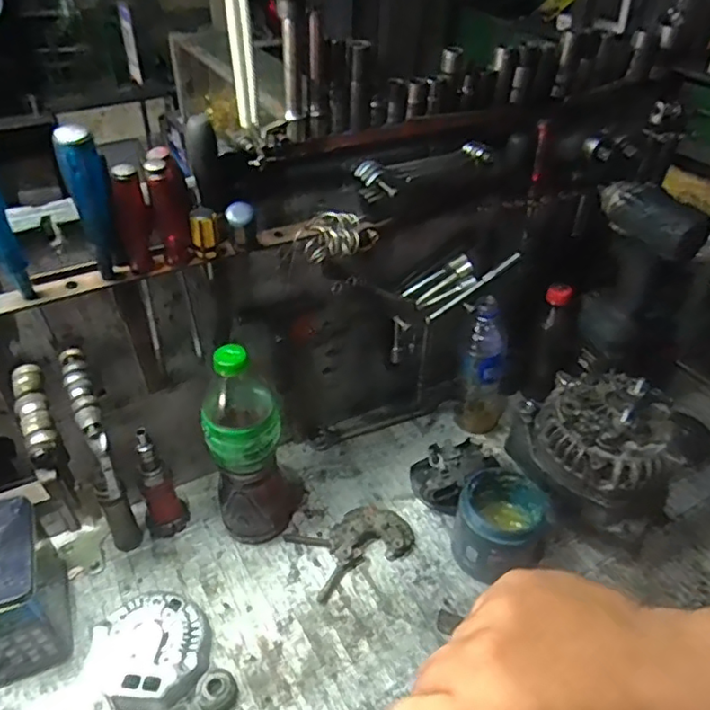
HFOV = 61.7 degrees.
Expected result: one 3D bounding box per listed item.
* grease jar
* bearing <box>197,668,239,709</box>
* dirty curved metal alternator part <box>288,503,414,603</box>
[{"bbox_3d":[0.173,0.192,0.687,0.107,0.100,0.123,11,40,11],"label":"grease jar"},{"bbox_3d":[-0.135,0.328,0.581,0.037,0.017,0.040,1,39,-1],"label":"bearing"},{"bbox_3d":[0.000,0.220,0.705,0.133,0.026,0.087,-16,42,-20],"label":"dirty curved metal alternator part"}]

